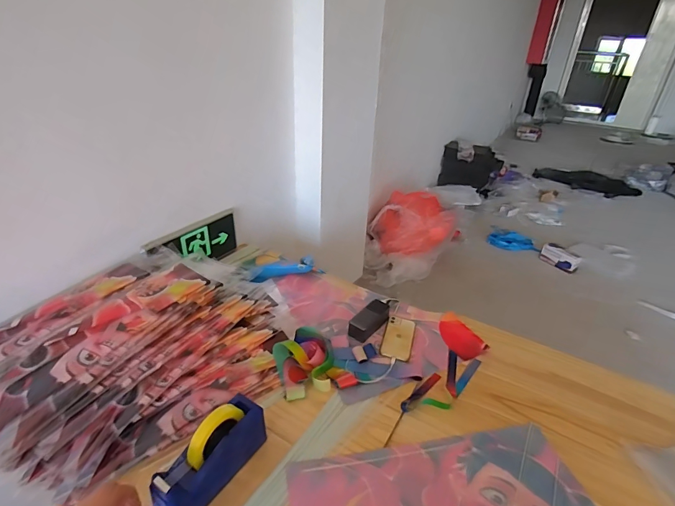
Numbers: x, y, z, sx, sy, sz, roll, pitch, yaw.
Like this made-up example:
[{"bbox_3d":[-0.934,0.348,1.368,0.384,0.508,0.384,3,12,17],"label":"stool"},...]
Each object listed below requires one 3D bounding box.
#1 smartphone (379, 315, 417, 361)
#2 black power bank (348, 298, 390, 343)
[{"bbox_3d":[0.166,0.226,1.029,0.080,0.013,0.157,11,31,13],"label":"smartphone"},{"bbox_3d":[0.093,0.185,1.064,0.059,0.046,0.143,26,38,33],"label":"black power bank"}]

